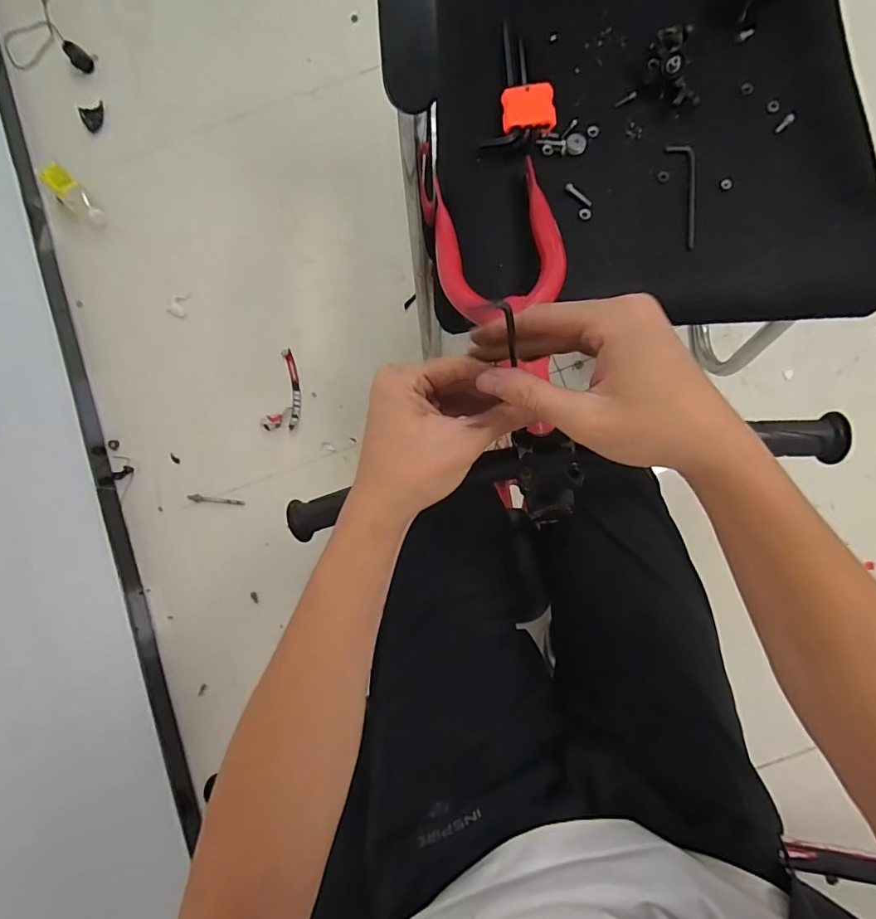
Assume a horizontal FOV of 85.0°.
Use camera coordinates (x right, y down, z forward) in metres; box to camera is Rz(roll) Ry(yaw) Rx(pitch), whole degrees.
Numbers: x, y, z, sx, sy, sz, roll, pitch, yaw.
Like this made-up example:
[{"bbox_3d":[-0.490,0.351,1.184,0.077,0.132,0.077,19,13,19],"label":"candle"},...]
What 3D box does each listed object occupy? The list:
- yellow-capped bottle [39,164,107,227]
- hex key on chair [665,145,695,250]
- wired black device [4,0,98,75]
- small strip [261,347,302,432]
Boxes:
[{"bbox_3d":[-0.784,-0.566,1.022,0.158,0.051,0.062,43,88,8],"label":"yellow-capped bottle"},{"bbox_3d":[0.266,-0.280,0.506,0.025,0.008,0.121,-7,83,3],"label":"hex key on chair"},{"bbox_3d":[-0.911,-1.031,1.122,0.188,0.039,0.327,-12,83,3],"label":"wired black device"},{"bbox_3d":[-0.307,-0.140,0.977,0.066,0.024,0.170,11,84,5],"label":"small strip"}]

